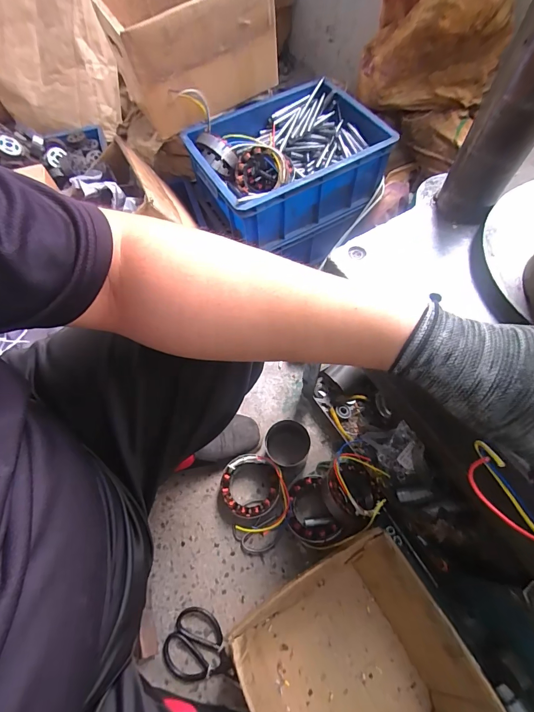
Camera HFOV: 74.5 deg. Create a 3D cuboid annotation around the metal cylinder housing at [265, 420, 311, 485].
[{"bbox_3d":[0.046,0.187,0.710,0.086,0.078,0.096,-33,67,-14],"label":"metal cylinder housing"}]

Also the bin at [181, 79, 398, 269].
[{"bbox_3d":[0.045,-0.456,0.825,0.410,0.166,0.298,-30,67,-12],"label":"bin"}]

